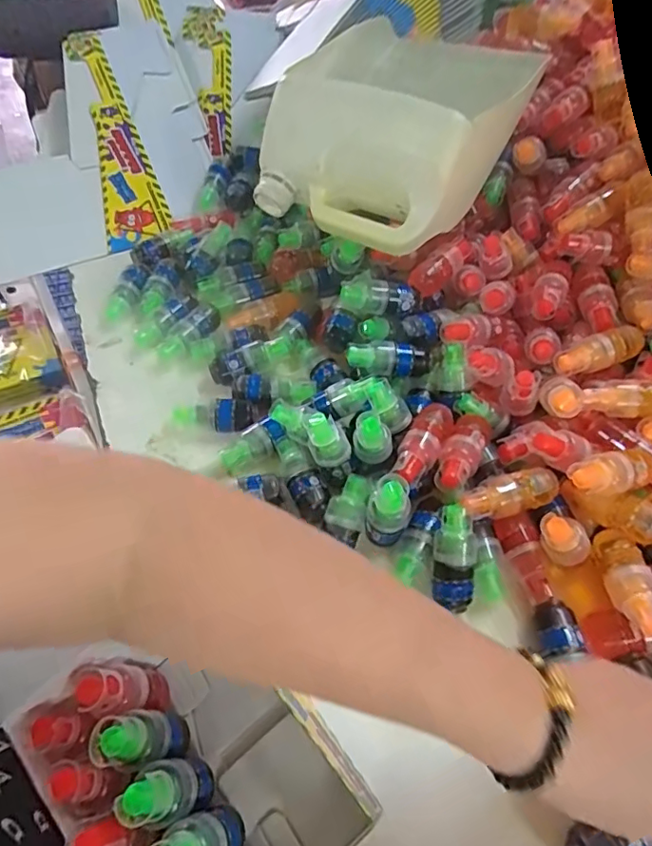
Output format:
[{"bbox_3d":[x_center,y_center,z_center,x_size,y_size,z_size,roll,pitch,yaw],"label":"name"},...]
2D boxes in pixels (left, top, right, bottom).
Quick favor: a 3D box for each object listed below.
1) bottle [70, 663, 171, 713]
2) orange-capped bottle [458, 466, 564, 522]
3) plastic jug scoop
[{"bbox_3d":[-0.127,0.164,0.333,0.024,0.069,0.029,-30,56,15],"label":"bottle"},{"bbox_3d":[0.142,0.058,0.424,0.080,0.030,0.027,-14,56,-12],"label":"orange-capped bottle"},{"bbox_3d":[0.078,-0.307,0.541,0.204,0.104,0.277,27,58,17],"label":"plastic jug scoop"}]

